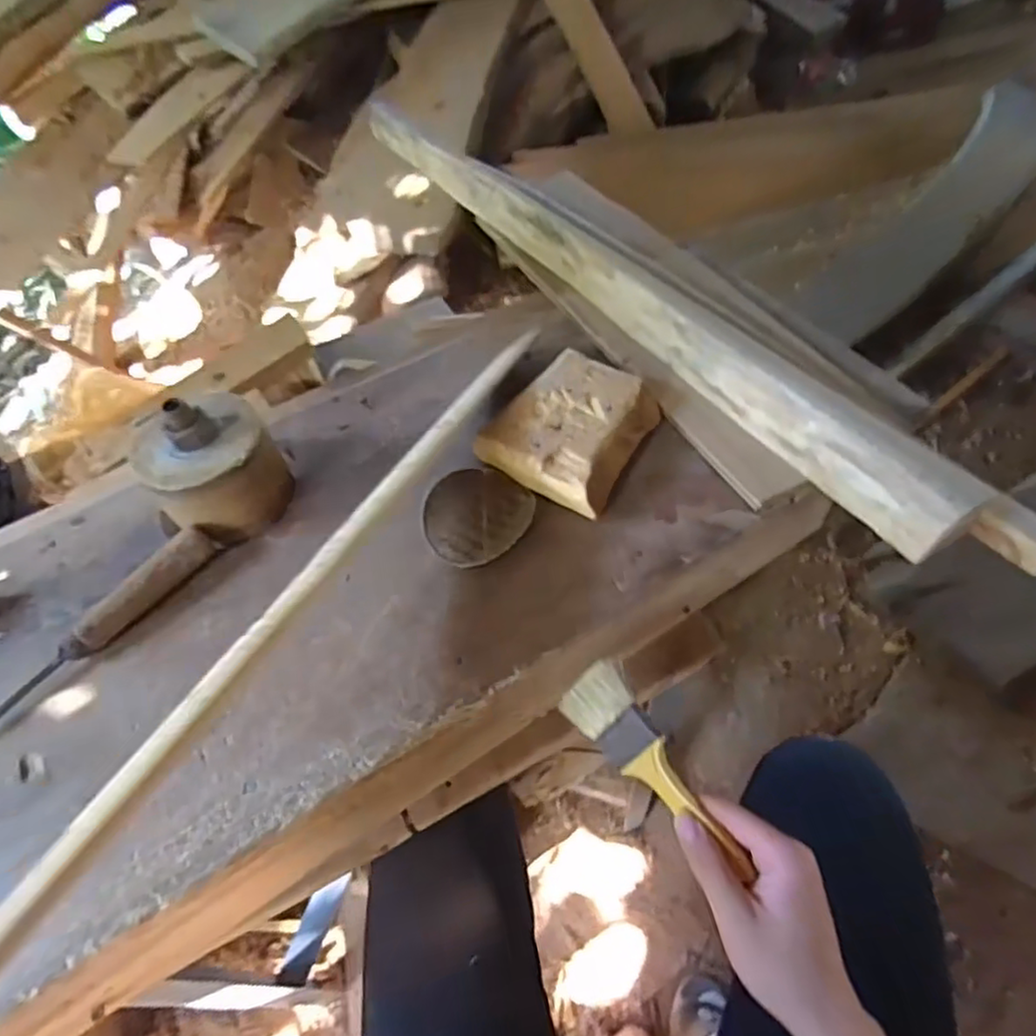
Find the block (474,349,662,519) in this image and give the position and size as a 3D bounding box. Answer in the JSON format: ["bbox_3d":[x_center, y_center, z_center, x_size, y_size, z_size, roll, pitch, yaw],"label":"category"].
[{"bbox_3d":[0.046,-0.077,0.554,0.108,0.035,0.134,25,59,20],"label":"block"}]

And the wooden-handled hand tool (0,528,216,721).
[{"bbox_3d":[-0.322,0.092,0.486,0.025,0.036,0.230,34,62,25],"label":"wooden-handled hand tool"}]

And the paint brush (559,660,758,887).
[{"bbox_3d":[0.095,0.170,0.448,0.158,0.054,0.015,48,26,20],"label":"paint brush"}]

